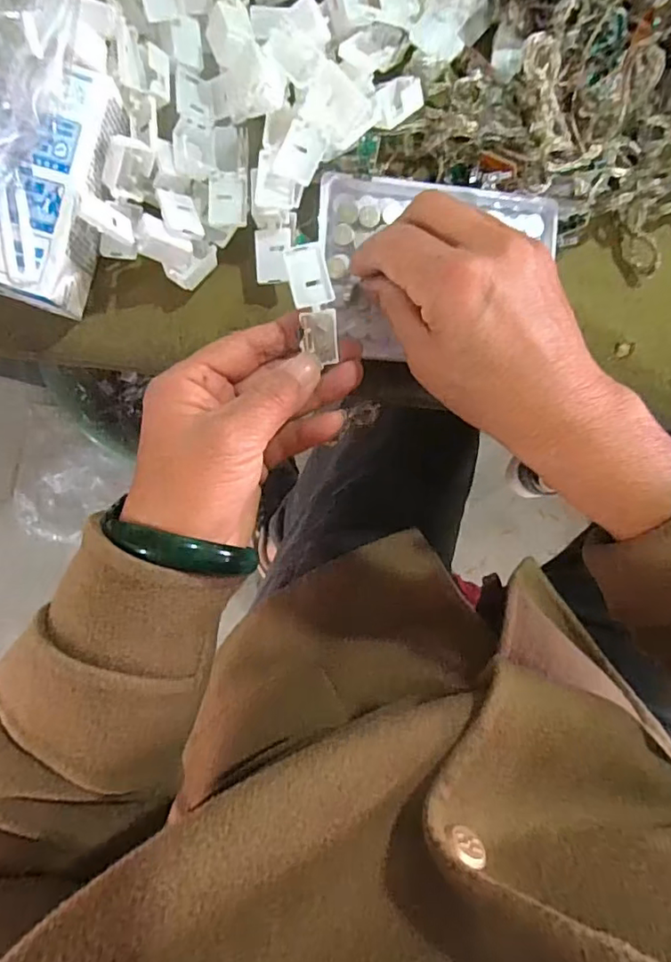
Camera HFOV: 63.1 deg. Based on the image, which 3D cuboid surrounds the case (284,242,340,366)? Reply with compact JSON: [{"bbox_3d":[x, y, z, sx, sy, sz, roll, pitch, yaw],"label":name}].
[{"bbox_3d":[-0.010,-0.083,0.258,0.019,0.007,0.052,-13,104,-4],"label":"case"}]

